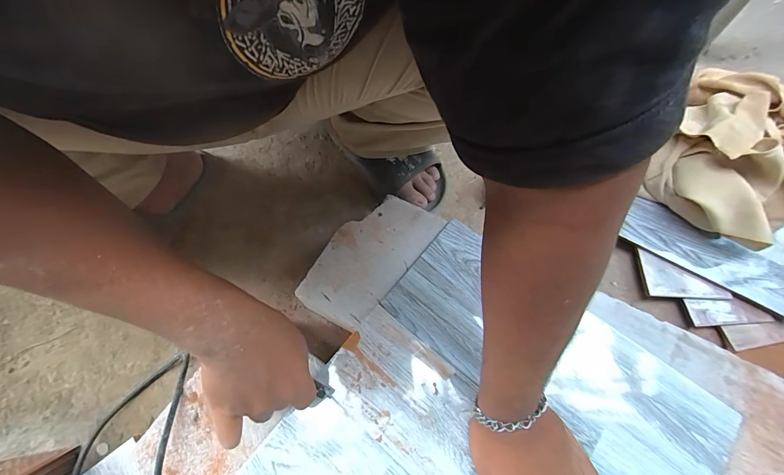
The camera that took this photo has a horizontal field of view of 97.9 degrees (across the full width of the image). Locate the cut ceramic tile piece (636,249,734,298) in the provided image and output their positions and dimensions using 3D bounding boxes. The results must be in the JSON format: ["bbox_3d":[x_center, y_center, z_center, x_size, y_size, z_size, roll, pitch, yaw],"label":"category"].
[{"bbox_3d":[0.421,0.073,0.508,0.132,0.009,0.051,29,94,9],"label":"cut ceramic tile piece"}]

